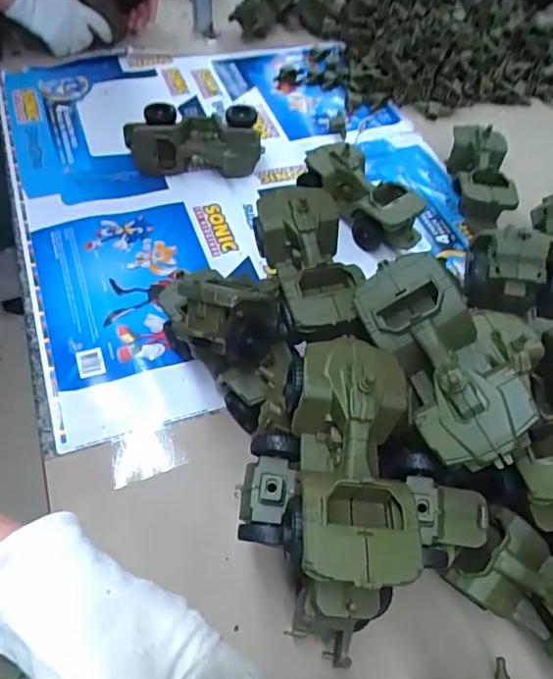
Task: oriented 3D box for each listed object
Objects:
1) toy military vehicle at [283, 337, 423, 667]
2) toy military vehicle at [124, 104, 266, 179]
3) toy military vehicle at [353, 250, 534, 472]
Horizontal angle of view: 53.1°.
[{"bbox_3d":[0.052,0.094,0.384,0.084,0.069,0.204,3,54,-3],"label":"toy military vehicle"},{"bbox_3d":[-0.117,-0.279,0.791,0.189,0.080,0.068,0,55,-5],"label":"toy military vehicle"},{"bbox_3d":[0.134,0.012,0.444,0.092,0.067,0.190,-13,57,-14],"label":"toy military vehicle"}]

